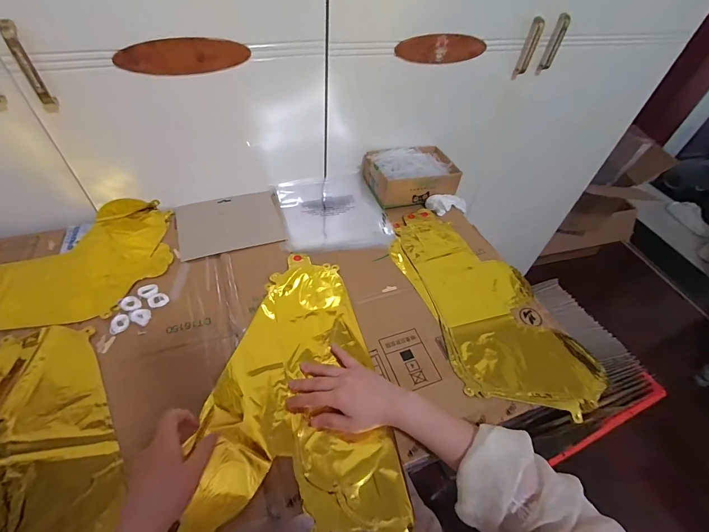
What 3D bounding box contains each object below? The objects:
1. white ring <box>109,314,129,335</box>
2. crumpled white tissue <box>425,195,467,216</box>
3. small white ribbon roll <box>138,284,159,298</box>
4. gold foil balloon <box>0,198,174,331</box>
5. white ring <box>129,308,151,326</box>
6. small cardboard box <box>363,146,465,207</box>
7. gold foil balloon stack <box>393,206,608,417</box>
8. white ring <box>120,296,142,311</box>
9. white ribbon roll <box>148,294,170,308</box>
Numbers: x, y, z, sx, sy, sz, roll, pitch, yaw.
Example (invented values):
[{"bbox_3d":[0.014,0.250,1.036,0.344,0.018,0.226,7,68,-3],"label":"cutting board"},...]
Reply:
[{"bbox_3d":[-0.348,0.085,0.508,0.024,0.004,0.033,-11,51,-15],"label":"white ring"},{"bbox_3d":[0.212,-0.137,0.755,0.107,0.034,0.042,-6,48,-27],"label":"crumpled white tissue"},{"bbox_3d":[-0.331,0.040,0.549,0.028,0.005,0.027,3,48,-3],"label":"small white ribbon roll"},{"bbox_3d":[-0.508,0.026,0.561,0.418,0.041,0.234,-29,54,-26],"label":"gold foil balloon"},{"bbox_3d":[-0.323,0.077,0.520,0.031,0.004,0.026,17,49,9],"label":"white ring"},{"bbox_3d":[0.128,-0.207,0.768,0.188,0.079,0.132,-12,51,-16],"label":"small cardboard box"},{"bbox_3d":[0.213,0.059,0.610,0.213,0.033,0.425,-15,52,-18],"label":"gold foil balloon stack"},{"bbox_3d":[-0.347,0.058,0.531,0.034,0.004,0.024,19,49,11],"label":"white ring"},{"bbox_3d":[-0.309,0.054,0.539,0.028,0.005,0.025,-25,55,-25],"label":"white ribbon roll"}]

